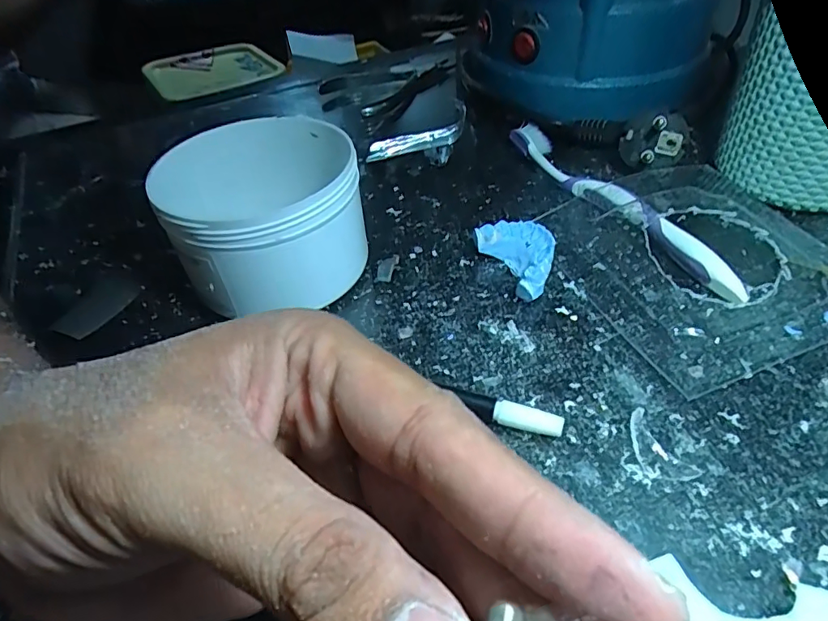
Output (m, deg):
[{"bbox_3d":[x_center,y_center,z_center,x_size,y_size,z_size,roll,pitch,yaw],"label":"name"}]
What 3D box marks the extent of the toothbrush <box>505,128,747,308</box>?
[{"bbox_3d":[0.108,-0.064,0.288,0.019,0.011,0.179,-22,47,-15],"label":"toothbrush"}]

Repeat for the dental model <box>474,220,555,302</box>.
[{"bbox_3d":[0.054,-0.026,0.257,0.031,0.018,0.044,-16,46,-10],"label":"dental model"}]

